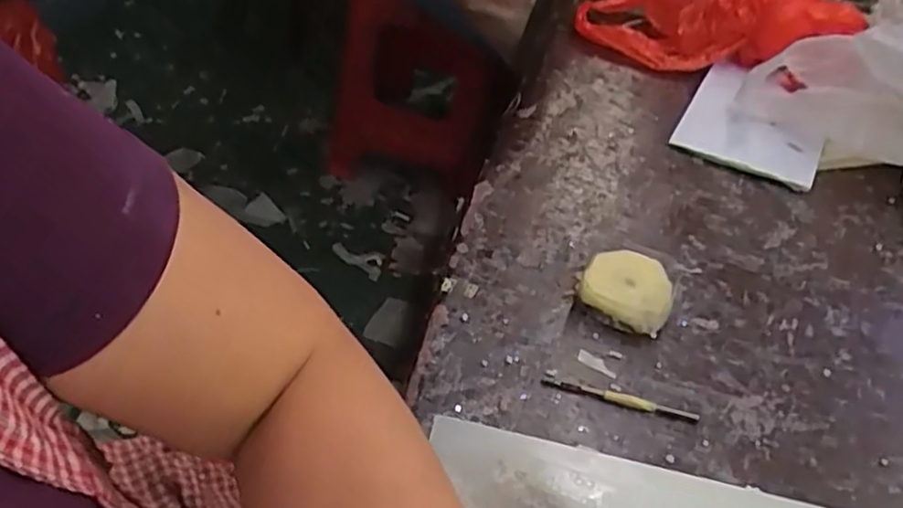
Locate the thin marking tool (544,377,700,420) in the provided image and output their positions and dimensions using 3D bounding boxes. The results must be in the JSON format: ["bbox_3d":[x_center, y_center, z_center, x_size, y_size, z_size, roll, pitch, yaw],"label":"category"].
[{"bbox_3d":[0.108,0.093,0.449,0.097,0.005,0.008,12,45,5],"label":"thin marking tool"}]

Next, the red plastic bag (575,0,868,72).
[{"bbox_3d":[0.282,-0.255,0.747,0.289,0.088,0.116,2,43,16],"label":"red plastic bag"}]

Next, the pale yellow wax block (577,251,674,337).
[{"bbox_3d":[0.126,0.026,0.501,0.061,0.027,0.056,25,47,17],"label":"pale yellow wax block"}]

